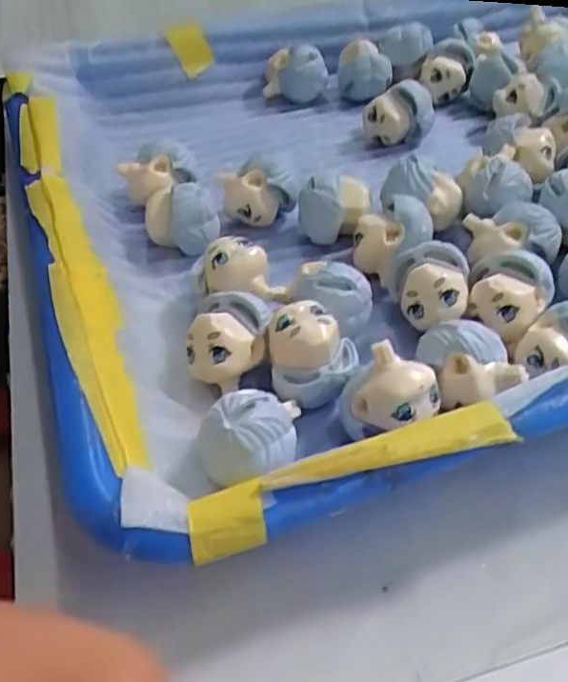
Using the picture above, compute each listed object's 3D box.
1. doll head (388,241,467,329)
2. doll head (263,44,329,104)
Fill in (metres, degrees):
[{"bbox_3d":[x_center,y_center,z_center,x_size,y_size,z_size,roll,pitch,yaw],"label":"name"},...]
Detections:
[{"bbox_3d":[0.043,-0.016,0.203,0.022,0.017,0.026,4,46,7],"label":"doll head"},{"bbox_3d":[0.005,-0.119,0.308,0.021,0.027,0.021,26,52,25],"label":"doll head"}]

